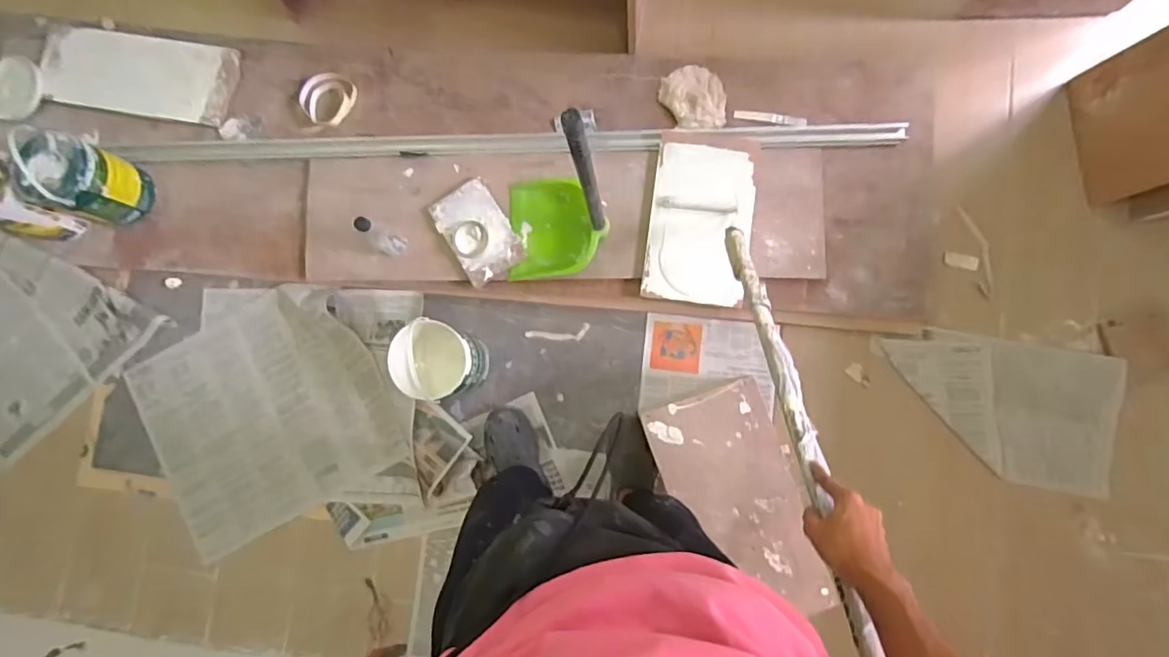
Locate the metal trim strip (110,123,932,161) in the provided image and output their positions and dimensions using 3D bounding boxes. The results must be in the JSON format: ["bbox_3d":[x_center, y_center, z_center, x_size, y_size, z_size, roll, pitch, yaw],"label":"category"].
[{"bbox_3d":[-0.247,-0.457,1.377,1.945,0.031,0.062,1,87,6],"label":"metal trim strip"}]

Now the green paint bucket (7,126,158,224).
[{"bbox_3d":[-1.218,-0.361,1.353,0.168,0.238,0.166,0,87,6],"label":"green paint bucket"}]

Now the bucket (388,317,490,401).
[{"bbox_3d":[-0.323,0.075,1.278,0.168,0.231,0.159,0,85,5],"label":"bucket"}]

